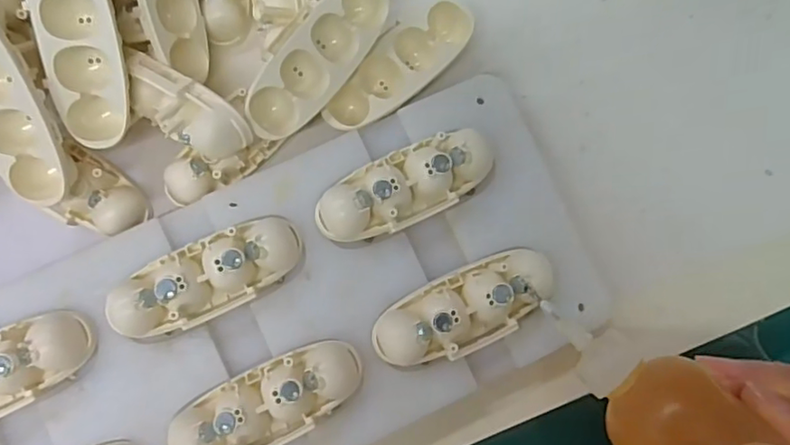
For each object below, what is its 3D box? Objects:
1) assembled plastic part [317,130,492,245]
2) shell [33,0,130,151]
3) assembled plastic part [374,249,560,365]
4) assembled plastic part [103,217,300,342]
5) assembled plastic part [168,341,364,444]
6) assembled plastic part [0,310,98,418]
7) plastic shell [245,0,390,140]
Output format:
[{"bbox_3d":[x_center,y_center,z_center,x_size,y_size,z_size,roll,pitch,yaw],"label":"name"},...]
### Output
[{"bbox_3d":[0.005,-0.013,0.200,0.064,0.016,0.023,-25,88,-6],"label":"assembled plastic part"},{"bbox_3d":[-0.098,-0.057,0.188,0.021,0.013,0.064,-6,112,-5],"label":"shell"},{"bbox_3d":[0.024,0.029,0.198,0.062,0.016,0.025,-25,88,-6],"label":"assembled plastic part"},{"bbox_3d":[-0.060,0.018,0.191,0.061,0.016,0.024,-25,88,-6],"label":"assembled plastic part"},{"bbox_3d":[-0.039,0.058,0.190,0.060,0.016,0.024,-28,88,-6],"label":"assembled plastic part"},{"bbox_3d":[-0.125,0.048,0.184,0.060,0.015,0.023,-27,88,-6],"label":"assembled plastic part"},{"bbox_3d":[-0.025,-0.057,0.201,0.022,0.015,0.066,38,83,-1],"label":"plastic shell"}]

